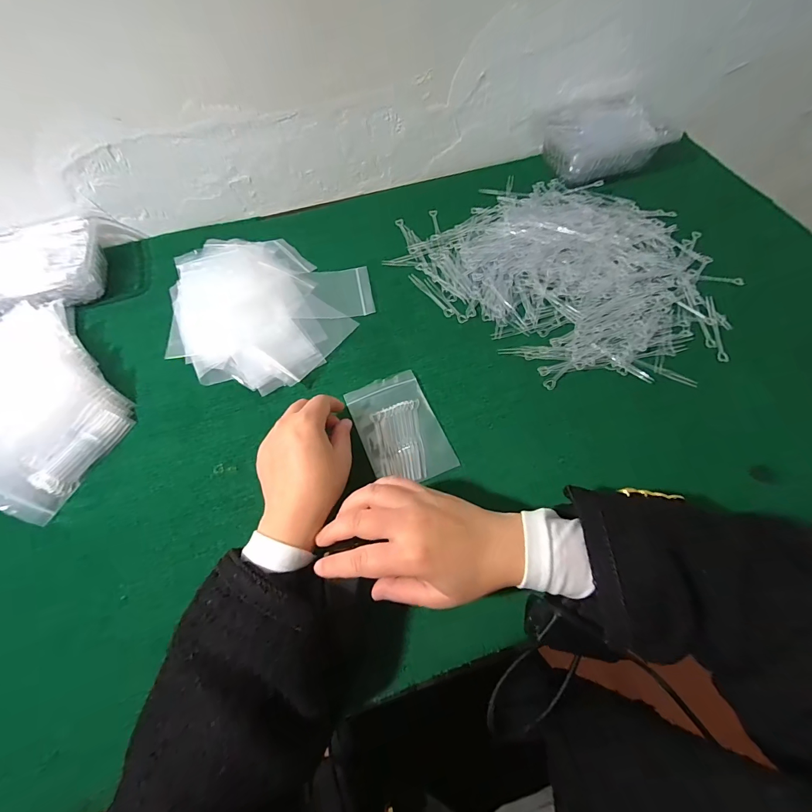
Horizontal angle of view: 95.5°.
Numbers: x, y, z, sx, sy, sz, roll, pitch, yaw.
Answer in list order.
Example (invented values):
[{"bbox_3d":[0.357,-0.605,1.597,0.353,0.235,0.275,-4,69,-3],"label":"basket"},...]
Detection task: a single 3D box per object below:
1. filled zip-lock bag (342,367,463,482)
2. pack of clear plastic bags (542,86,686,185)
[{"bbox_3d":[-0.007,0.023,0.384,0.079,0.010,0.119,-22,65,-8],"label":"filled zip-lock bag"},{"bbox_3d":[0.289,-0.403,0.547,0.169,0.067,0.125,-22,65,-8],"label":"pack of clear plastic bags"}]

